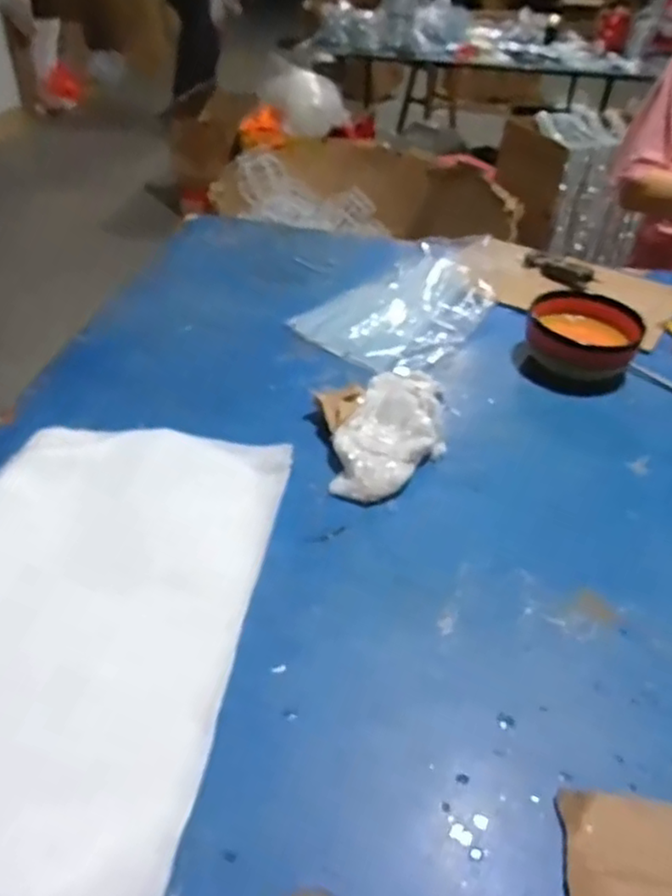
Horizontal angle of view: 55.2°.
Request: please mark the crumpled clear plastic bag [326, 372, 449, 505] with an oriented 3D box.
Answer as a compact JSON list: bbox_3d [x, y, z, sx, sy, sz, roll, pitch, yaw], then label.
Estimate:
[{"bbox_3d":[0.064,-0.023,0.732,0.120,0.045,0.217,9,39,6],"label":"crumpled clear plastic bag"}]

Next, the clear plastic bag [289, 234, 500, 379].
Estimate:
[{"bbox_3d":[0.102,-0.229,0.954,0.228,0.066,0.323,19,41,18],"label":"clear plastic bag"}]

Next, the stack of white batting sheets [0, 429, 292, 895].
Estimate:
[{"bbox_3d":[-0.200,0.135,0.497,0.256,0.073,0.411,8,39,4],"label":"stack of white batting sheets"}]

